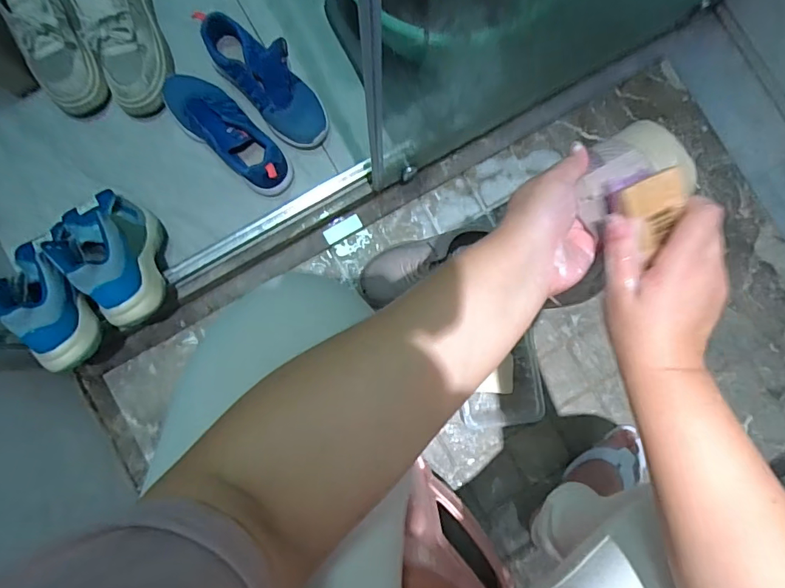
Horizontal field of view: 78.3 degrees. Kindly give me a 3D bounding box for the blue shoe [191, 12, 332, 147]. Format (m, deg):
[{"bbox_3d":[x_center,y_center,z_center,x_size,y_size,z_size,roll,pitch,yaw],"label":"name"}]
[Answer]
[{"bbox_3d":[-0.222,-0.378,0.832,0.097,0.106,0.266,-43,87,-4],"label":"blue shoe"}]

